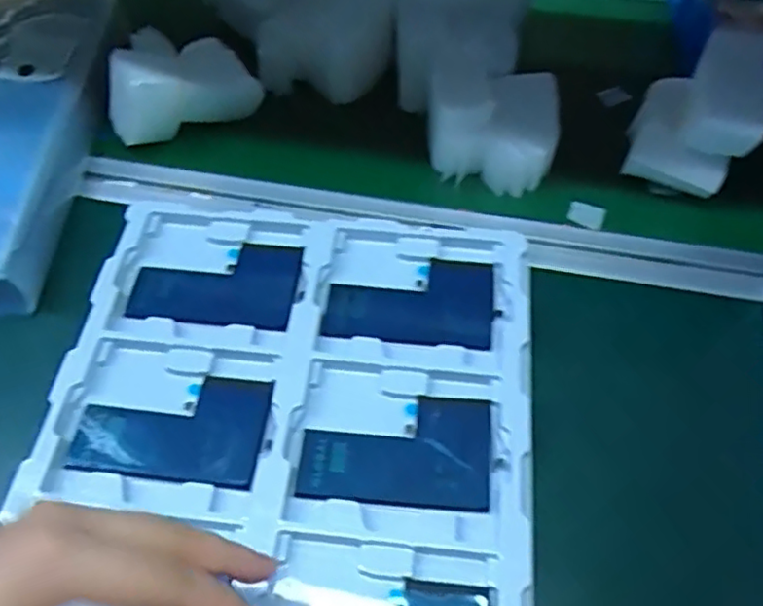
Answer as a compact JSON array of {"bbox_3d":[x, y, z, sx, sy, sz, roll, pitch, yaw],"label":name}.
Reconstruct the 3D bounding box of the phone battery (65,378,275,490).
[{"bbox_3d":[-0.124,0.074,0.381,0.111,0.008,0.064,3,55,3],"label":"phone battery"}]

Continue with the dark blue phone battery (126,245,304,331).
[{"bbox_3d":[-0.111,-0.014,0.435,0.109,0.005,0.065,4,55,4],"label":"dark blue phone battery"}]

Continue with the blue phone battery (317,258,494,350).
[{"bbox_3d":[0.019,-0.001,0.423,0.108,0.006,0.062,3,58,4],"label":"blue phone battery"}]

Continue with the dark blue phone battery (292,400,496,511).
[{"bbox_3d":[0.010,0.085,0.368,0.108,0.006,0.064,3,55,3],"label":"dark blue phone battery"}]

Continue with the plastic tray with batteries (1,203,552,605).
[{"bbox_3d":[-0.046,0.082,0.370,0.300,0.026,0.321,6,55,5],"label":"plastic tray with batteries"}]

